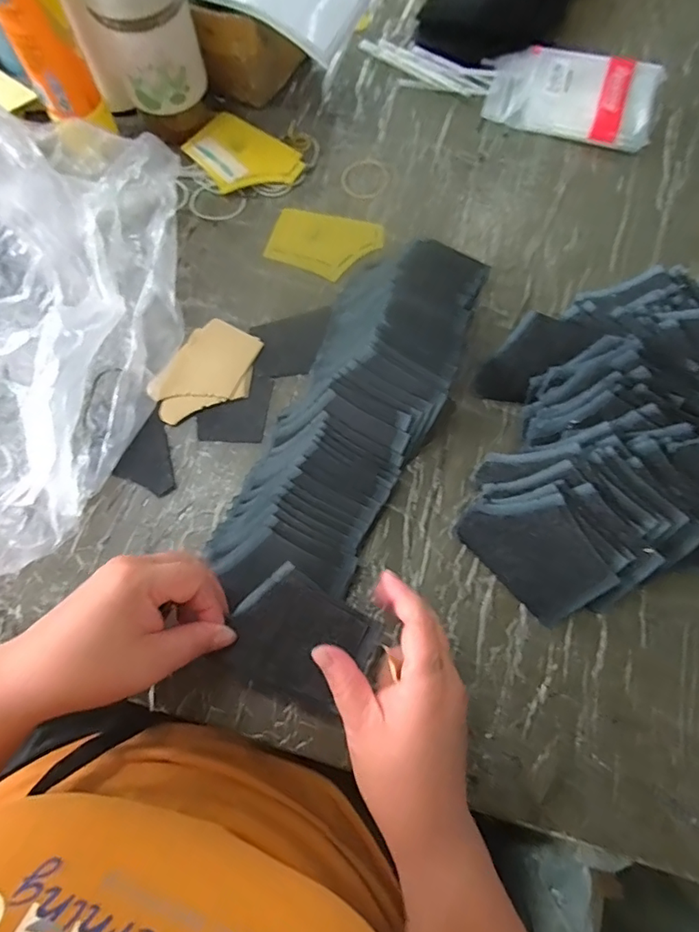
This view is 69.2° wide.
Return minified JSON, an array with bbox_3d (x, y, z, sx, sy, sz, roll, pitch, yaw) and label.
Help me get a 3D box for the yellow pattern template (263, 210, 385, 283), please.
[{"bbox_3d":[-0.024,-0.218,0.497,0.104,0.004,0.067,16,77,4],"label":"yellow pattern template"}]

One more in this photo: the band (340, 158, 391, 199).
[{"bbox_3d":[0.017,-0.298,0.523,0.047,0.004,0.053,39,76,11],"label":"band"}]

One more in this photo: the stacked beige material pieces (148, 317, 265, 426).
[{"bbox_3d":[-0.123,-0.079,0.443,0.069,0.008,0.102,29,73,4],"label":"stacked beige material pieces"}]

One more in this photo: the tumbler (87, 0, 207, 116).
[{"bbox_3d":[-0.183,-0.398,0.463,0.078,0.149,0.072,0,72,-1],"label":"tumbler"}]

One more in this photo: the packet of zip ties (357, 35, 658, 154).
[{"bbox_3d":[0.171,-0.420,0.550,0.320,0.033,0.100,20,73,6],"label":"packet of zip ties"}]

